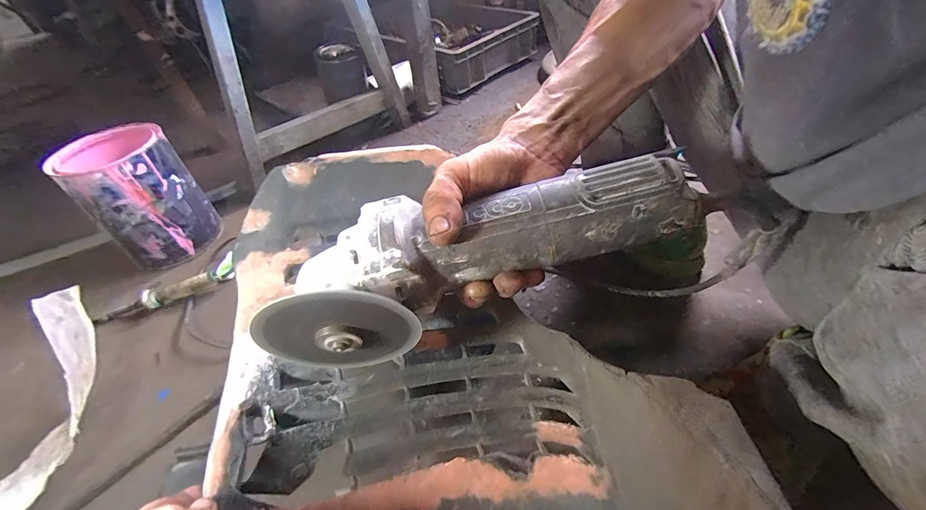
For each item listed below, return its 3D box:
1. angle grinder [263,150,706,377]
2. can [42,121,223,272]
[{"bbox_3d":[0.003,0.001,0.263,0.275,0.086,0.076,-21,45,3],"label":"angle grinder"},{"bbox_3d":[-0.547,-0.097,0.689,0.148,0.195,0.157,32,56,32],"label":"can"}]

